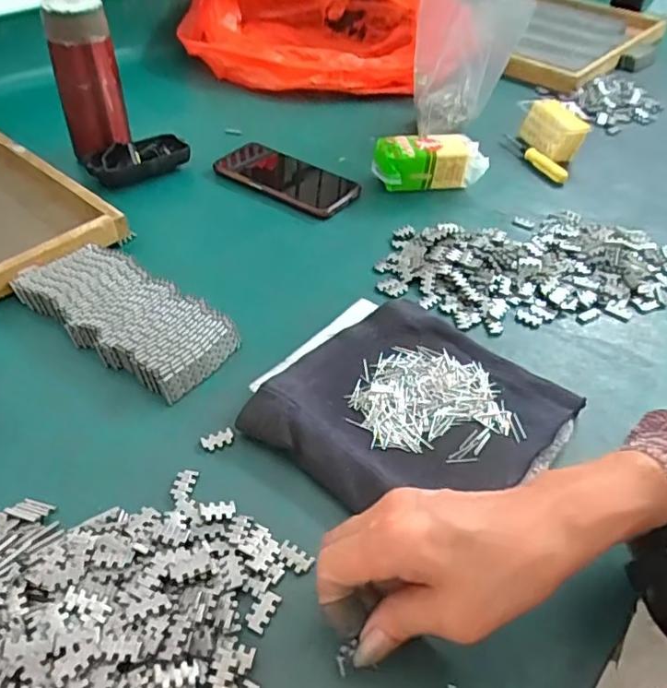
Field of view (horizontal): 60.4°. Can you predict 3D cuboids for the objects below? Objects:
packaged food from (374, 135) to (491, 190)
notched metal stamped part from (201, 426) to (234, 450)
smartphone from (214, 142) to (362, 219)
[{"bbox_3d":[0.109,-0.204,0.646,0.122,0.049,0.051,-7,45,-8],"label":"packaged food"},{"bbox_3d":[-0.080,0.066,0.398,0.022,0.004,0.011,-19,51,-22],"label":"notched metal stamped part"},{"bbox_3d":[-0.053,-0.188,0.644,0.161,0.009,0.076,27,50,18],"label":"smartphone"}]

